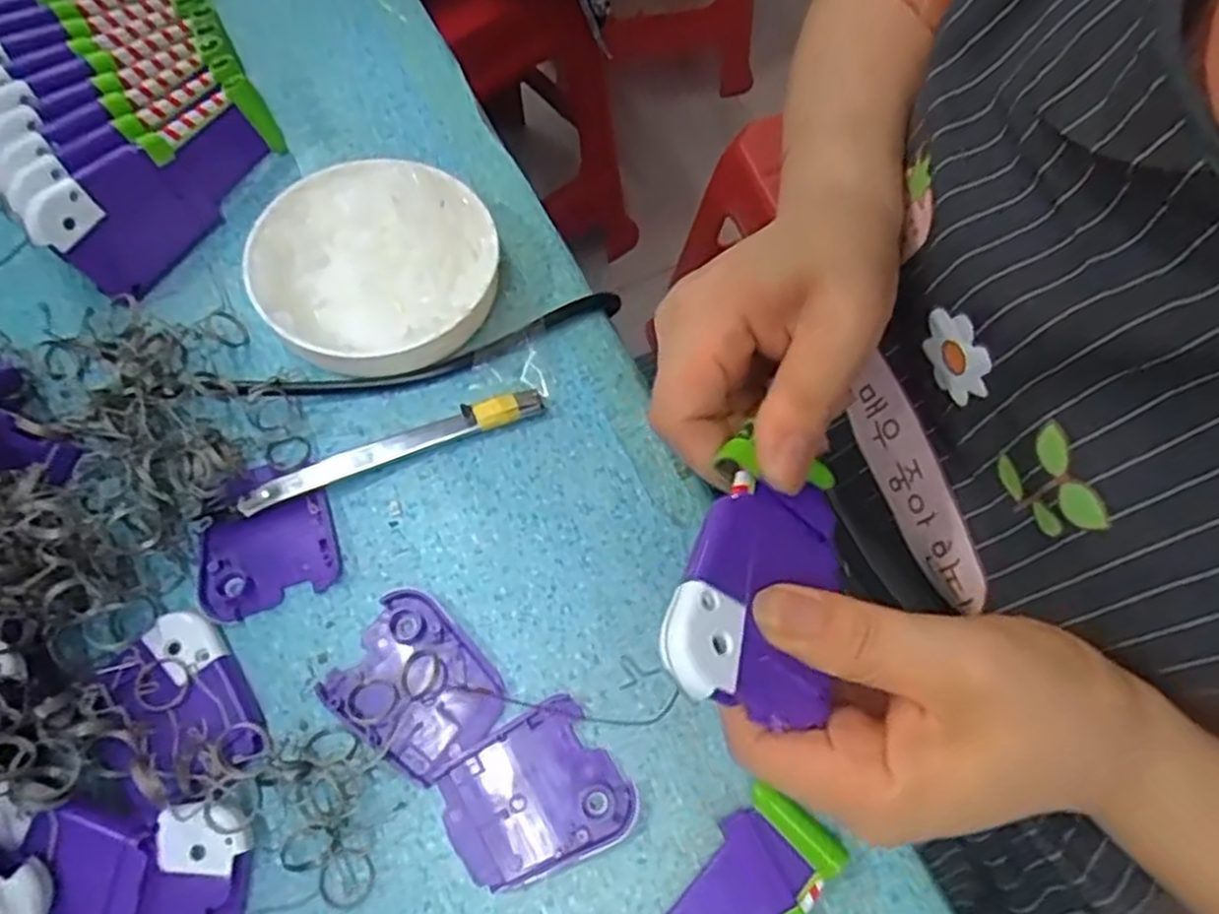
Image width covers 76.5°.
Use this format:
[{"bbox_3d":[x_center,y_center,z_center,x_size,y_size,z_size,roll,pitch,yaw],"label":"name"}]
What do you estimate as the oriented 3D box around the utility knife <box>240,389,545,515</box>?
[{"bbox_3d":[-0.089,-0.004,0.323,0.126,0.011,0.013,-20,69,-11],"label":"utility knife"}]

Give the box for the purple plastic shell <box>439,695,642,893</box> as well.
[{"bbox_3d":[-0.027,0.122,0.277,0.060,0.005,0.052,-32,71,-15],"label":"purple plastic shell"}]

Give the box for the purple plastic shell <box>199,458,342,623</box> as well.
[{"bbox_3d":[-0.138,0.030,0.308,0.052,0.009,0.057,-19,68,-10],"label":"purple plastic shell"}]

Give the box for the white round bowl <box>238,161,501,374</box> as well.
[{"bbox_3d":[-0.103,-0.080,0.345,0.103,0.031,0.109,1,66,-2],"label":"white round bowl"}]

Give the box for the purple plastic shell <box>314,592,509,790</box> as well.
[{"bbox_3d":[-0.073,0.086,0.289,0.050,0.007,0.061,-41,74,-18],"label":"purple plastic shell"}]

